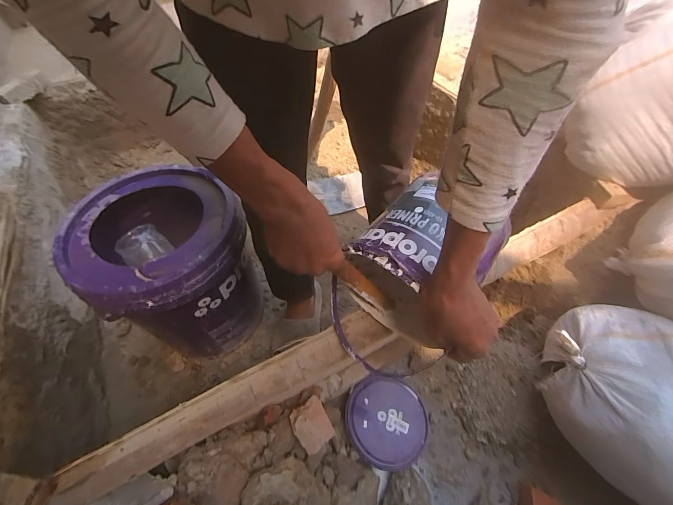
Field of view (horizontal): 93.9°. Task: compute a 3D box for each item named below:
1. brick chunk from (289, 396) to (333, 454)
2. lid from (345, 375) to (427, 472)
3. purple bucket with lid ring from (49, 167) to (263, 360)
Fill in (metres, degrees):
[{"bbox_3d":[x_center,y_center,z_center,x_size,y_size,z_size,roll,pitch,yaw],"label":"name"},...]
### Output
[{"bbox_3d":[-0.048,0.317,0.585,0.068,0.049,0.084,-31,59,-16],"label":"brick chunk"},{"bbox_3d":[0.104,0.354,0.663,0.164,0.035,0.164,-2,55,3],"label":"lid"},{"bbox_3d":[-0.323,0.041,0.687,0.273,0.337,0.294,-2,55,3],"label":"purple bucket with lid ring"}]

